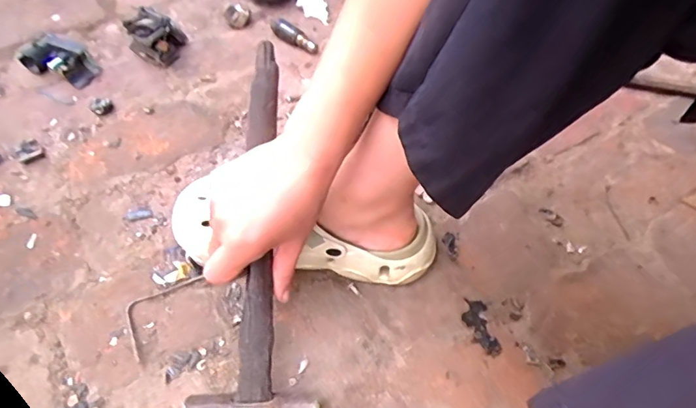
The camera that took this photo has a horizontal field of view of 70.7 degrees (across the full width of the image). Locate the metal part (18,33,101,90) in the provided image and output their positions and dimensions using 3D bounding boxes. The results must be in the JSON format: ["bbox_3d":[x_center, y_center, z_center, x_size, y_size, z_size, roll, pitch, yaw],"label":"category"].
[{"bbox_3d":[-0.409,-0.207,0.694,0.105,0.044,0.061,23,54,17],"label":"metal part"}]

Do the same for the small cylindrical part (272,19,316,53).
[{"bbox_3d":[-0.084,-0.251,0.740,0.080,0.026,0.024,31,58,21],"label":"small cylindrical part"}]

